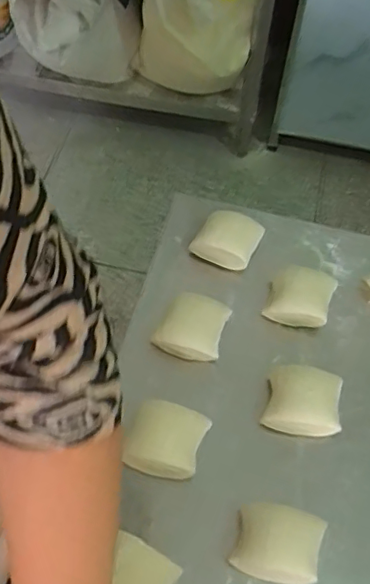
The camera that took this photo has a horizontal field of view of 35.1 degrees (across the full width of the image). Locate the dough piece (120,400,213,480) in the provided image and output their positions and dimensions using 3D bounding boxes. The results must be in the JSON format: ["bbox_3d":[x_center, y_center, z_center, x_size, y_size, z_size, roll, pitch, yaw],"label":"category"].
[{"bbox_3d":[-0.018,0.138,0.543,0.067,0.045,0.061,15,60,6],"label":"dough piece"}]

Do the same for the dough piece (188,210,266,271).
[{"bbox_3d":[0.048,-0.060,0.655,0.066,0.033,0.057,28,63,13],"label":"dough piece"}]

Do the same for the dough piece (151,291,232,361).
[{"bbox_3d":[0.008,0.036,0.603,0.065,0.036,0.062,19,61,9],"label":"dough piece"}]

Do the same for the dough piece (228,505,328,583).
[{"bbox_3d":[0.079,0.215,0.497,0.072,0.043,0.058,13,60,5],"label":"dough piece"}]

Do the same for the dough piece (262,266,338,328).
[{"bbox_3d":[0.123,0.005,0.625,0.063,0.033,0.062,18,61,8],"label":"dough piece"}]

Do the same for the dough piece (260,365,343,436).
[{"bbox_3d":[0.115,0.106,0.564,0.071,0.039,0.061,13,60,5],"label":"dough piece"}]

